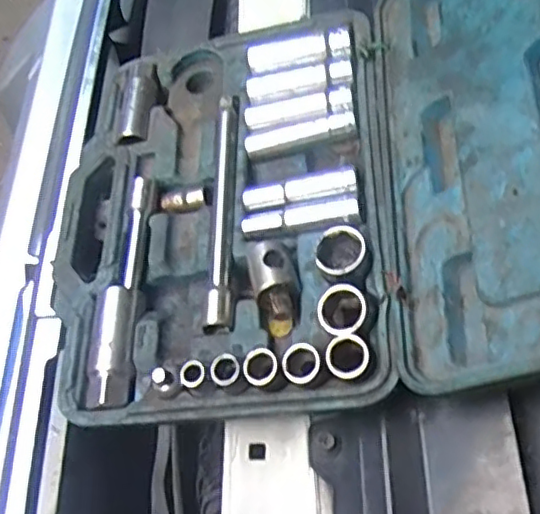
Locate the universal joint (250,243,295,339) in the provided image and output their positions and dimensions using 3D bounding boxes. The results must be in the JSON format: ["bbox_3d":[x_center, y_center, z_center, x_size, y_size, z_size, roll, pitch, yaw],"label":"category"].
[{"bbox_3d":[0.002,0.015,0.316,0.019,0.014,0.047,-9,76,-6],"label":"universal joint"}]

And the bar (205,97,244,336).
[{"bbox_3d":[-0.025,-0.027,0.358,0.013,0.018,0.149,2,63,-1],"label":"bar"}]

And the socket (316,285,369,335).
[{"bbox_3d":[0.034,0.027,0.300,0.022,0.023,0.026,17,64,7],"label":"socket"}]

